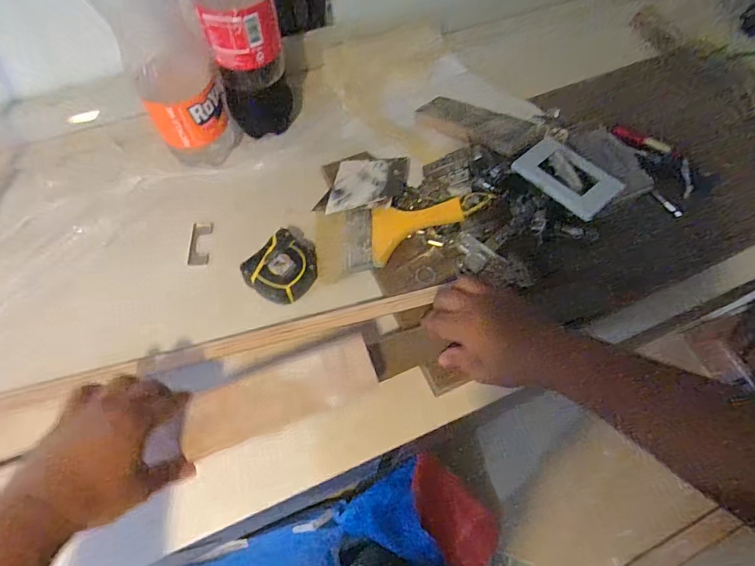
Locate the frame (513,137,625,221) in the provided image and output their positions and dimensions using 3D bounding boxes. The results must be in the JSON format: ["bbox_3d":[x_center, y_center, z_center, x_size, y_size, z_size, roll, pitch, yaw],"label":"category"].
[{"bbox_3d":[0.242,-0.136,0.546,0.071,0.010,0.120,-45,70,-4],"label":"frame"}]

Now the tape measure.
[{"bbox_3d":[-0.115,-0.017,0.526,0.077,0.036,0.087,33,67,14],"label":"tape measure"}]

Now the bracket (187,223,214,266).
[{"bbox_3d":[-0.233,-0.051,0.565,0.027,0.009,0.060,-1,63,-2],"label":"bracket"}]

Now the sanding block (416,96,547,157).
[{"bbox_3d":[0.133,-0.225,0.599,0.061,0.023,0.182,-42,57,-20],"label":"sanding block"}]

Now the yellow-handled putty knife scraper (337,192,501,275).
[{"bbox_3d":[0.040,-0.071,0.506,0.179,0.020,0.074,-17,62,19],"label":"yellow-handled putty knife scraper"}]

